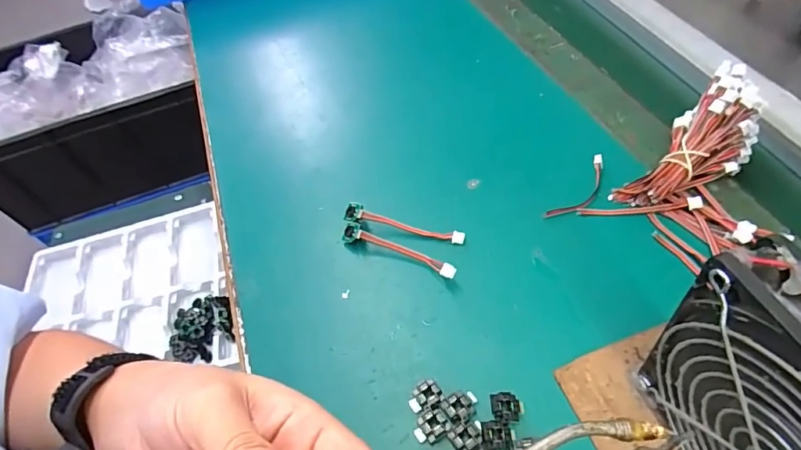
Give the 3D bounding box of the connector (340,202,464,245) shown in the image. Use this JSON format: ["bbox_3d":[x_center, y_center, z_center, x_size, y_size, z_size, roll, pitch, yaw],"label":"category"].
[{"bbox_3d":[0.002,0.000,0.340,0.087,0.013,0.011,10,55,19],"label":"connector"}]

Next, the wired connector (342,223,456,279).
[{"bbox_3d":[-0.002,0.018,0.328,0.087,0.017,0.012,21,60,25],"label":"wired connector"}]

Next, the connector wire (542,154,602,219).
[{"bbox_3d":[0.128,-0.025,0.342,0.018,0.011,0.066,34,66,31],"label":"connector wire"}]

